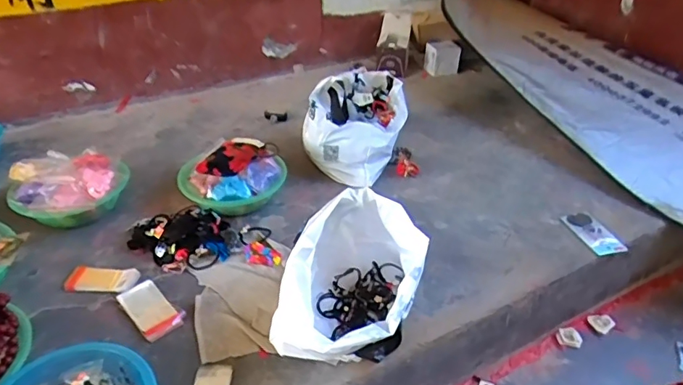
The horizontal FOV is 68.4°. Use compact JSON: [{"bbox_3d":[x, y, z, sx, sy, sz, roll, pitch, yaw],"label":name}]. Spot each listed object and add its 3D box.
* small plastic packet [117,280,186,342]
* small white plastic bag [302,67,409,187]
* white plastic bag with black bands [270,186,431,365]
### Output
[{"bbox_3d":[-0.344,0.209,0.906,0.070,0.019,0.137,-29,46,-36],"label":"small plastic packet"},{"bbox_3d":[0.046,-0.194,1.333,0.231,0.193,0.320,10,36,11],"label":"small white plastic bag"},{"bbox_3d":[0.028,0.141,0.844,0.195,0.207,0.296,16,38,19],"label":"white plastic bag with black bands"}]

